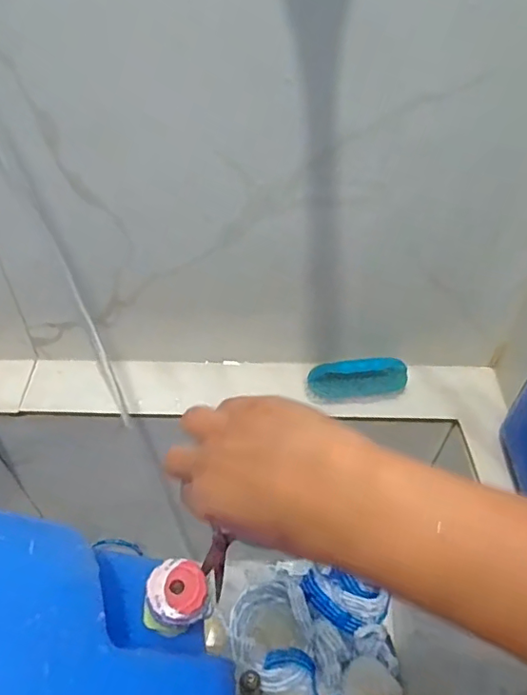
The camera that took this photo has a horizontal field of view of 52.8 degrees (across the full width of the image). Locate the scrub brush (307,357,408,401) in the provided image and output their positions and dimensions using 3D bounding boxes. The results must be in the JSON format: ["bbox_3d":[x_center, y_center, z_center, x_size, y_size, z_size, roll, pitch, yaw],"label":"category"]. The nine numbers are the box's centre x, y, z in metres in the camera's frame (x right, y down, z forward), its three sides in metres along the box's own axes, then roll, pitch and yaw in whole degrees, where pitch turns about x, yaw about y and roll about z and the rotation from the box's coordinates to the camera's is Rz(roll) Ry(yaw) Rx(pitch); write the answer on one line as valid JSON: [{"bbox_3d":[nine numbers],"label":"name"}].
[{"bbox_3d":[0.117,0.037,0.647,0.118,0.040,0.034,-1,46,-3],"label":"scrub brush"}]

